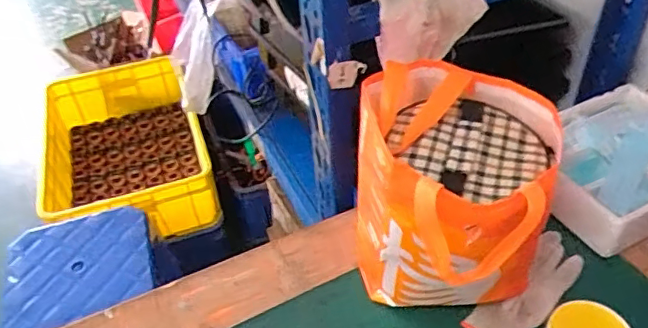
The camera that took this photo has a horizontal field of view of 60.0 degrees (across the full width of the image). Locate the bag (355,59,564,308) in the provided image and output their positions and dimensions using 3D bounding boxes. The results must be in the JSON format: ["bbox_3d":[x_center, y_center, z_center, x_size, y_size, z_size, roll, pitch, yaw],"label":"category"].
[{"bbox_3d":[0.144,0.050,0.698,0.238,0.256,0.202,23,50,26],"label":"bag"}]

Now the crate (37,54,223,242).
[{"bbox_3d":[-0.554,-0.035,1.579,0.413,0.274,0.643,-16,44,-12],"label":"crate"}]

